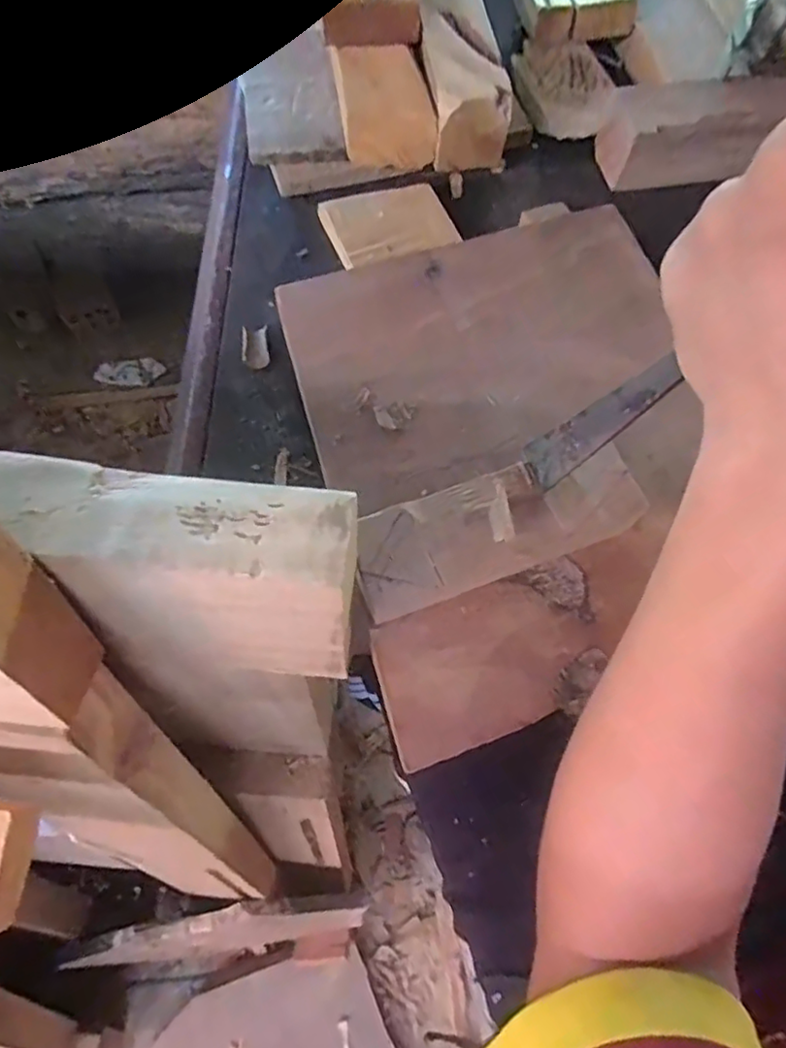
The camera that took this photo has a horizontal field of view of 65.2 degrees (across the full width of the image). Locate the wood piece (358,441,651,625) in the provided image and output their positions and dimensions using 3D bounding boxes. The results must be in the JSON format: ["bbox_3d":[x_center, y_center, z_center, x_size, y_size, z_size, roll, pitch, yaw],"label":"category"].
[{"bbox_3d":[0.046,0.004,0.280,0.129,0.034,0.045,-20,71,-10],"label":"wood piece"}]

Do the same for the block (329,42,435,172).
[{"bbox_3d":[-0.005,-0.255,0.374,0.055,0.041,0.052,-7,70,-5],"label":"block"}]

